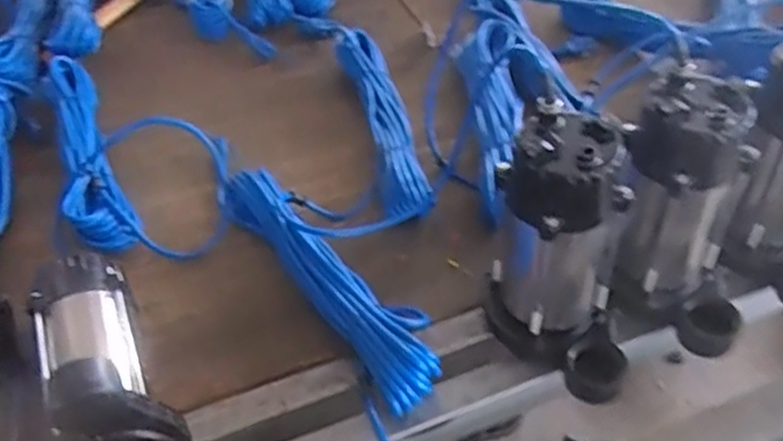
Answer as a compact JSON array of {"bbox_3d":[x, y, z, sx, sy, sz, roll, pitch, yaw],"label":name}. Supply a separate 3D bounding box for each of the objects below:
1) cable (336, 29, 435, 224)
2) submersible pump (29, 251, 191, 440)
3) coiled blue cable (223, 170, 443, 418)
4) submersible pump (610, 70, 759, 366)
[{"bbox_3d":[-0.011,-0.129,0.919,0.067,0.050,0.339,-11,47,-7],"label":"cable"},{"bbox_3d":[-0.280,0.125,0.648,0.111,0.170,0.226,-24,50,-18],"label":"submersible pump"},{"bbox_3d":[-0.067,0.054,0.770,0.088,0.054,0.348,-30,52,-24],"label":"coiled blue cable"},{"bbox_3d":[0.278,-0.004,0.661,0.143,0.224,0.117,19,50,19],"label":"submersible pump"}]

